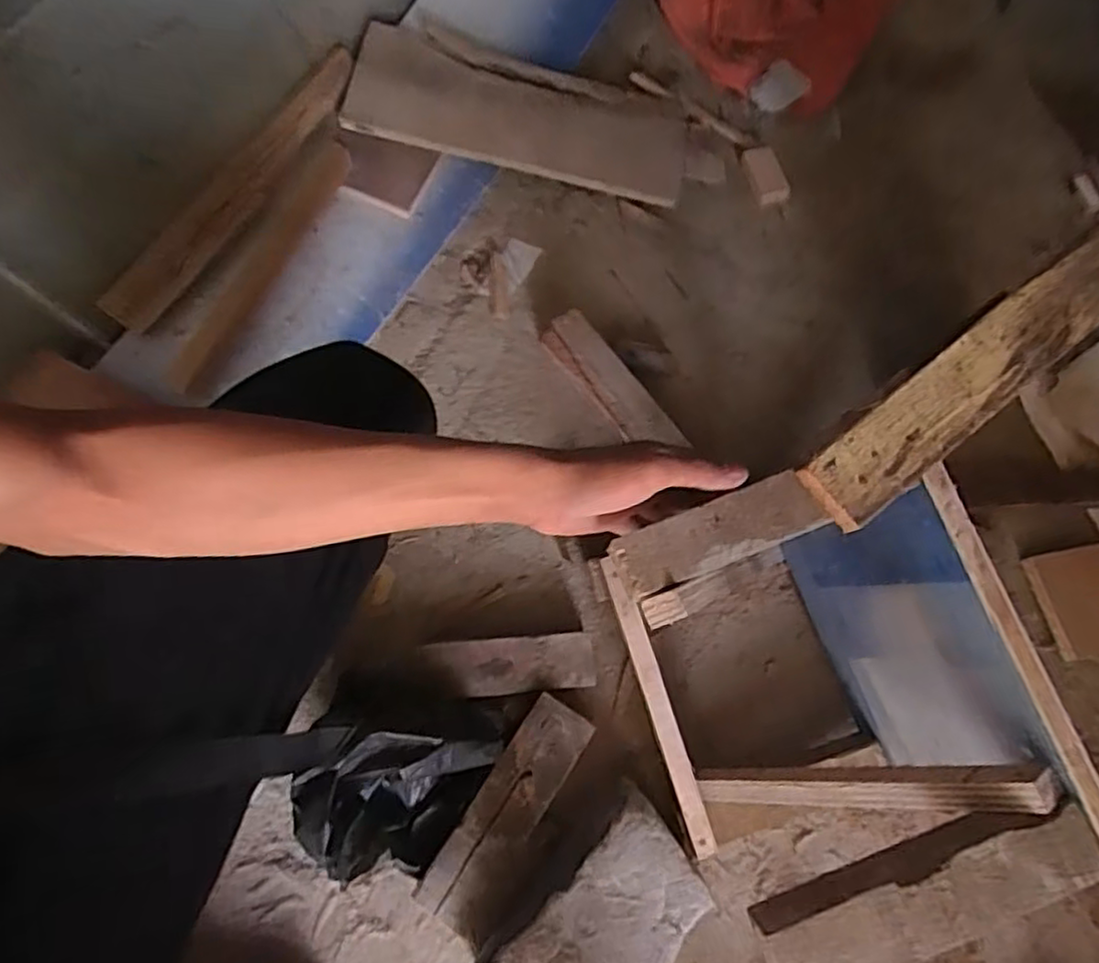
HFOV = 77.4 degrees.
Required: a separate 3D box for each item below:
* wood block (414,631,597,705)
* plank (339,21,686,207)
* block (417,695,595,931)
[{"bbox_3d":[-0.041,0.181,0.668,0.164,0.038,0.052,-4,73,-5],"label":"wood block"},{"bbox_3d":[-0.035,-0.450,0.848,0.410,0.022,0.138,11,83,-6],"label":"plank"},{"bbox_3d":[-0.038,0.294,0.617,0.058,0.031,0.198,33,74,10],"label":"block"}]

